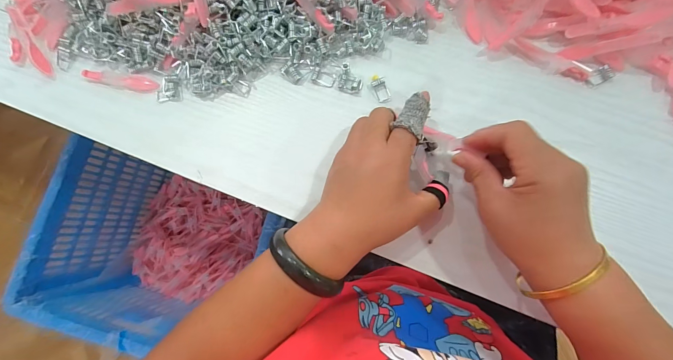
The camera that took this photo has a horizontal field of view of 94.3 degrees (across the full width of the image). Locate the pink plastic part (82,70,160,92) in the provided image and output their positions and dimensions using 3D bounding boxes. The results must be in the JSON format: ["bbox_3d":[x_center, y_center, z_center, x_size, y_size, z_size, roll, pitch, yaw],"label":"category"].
[{"bbox_3d":[-0.224,-0.103,0.325,0.076,0.010,0.016,9,85,5],"label":"pink plastic part"}]

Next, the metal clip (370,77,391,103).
[{"bbox_3d":[0.044,-0.090,0.308,0.015,0.007,0.026,-22,83,2],"label":"metal clip"}]

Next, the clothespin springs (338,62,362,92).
[{"bbox_3d":[0.015,-0.102,0.310,0.023,0.010,0.029,11,85,6],"label":"clothespin springs"}]

